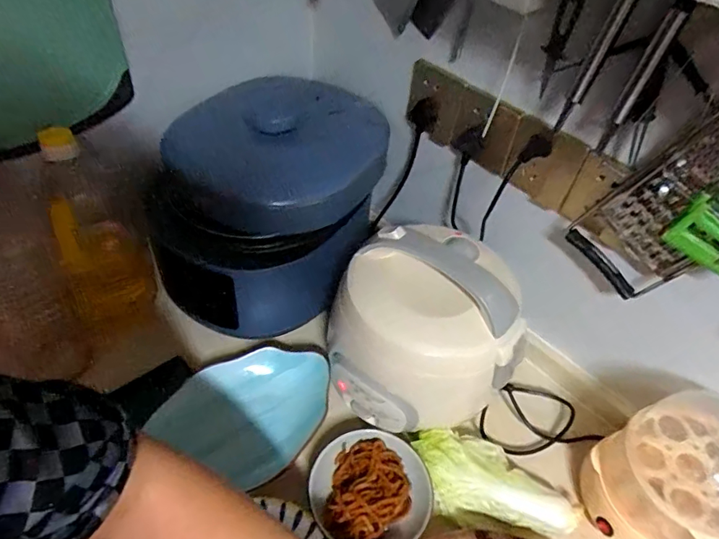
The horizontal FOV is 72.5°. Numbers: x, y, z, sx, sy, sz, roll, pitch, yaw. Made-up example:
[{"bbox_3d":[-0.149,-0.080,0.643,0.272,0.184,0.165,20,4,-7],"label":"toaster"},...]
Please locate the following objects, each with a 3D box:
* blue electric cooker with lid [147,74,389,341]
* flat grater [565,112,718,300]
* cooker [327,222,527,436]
[{"bbox_3d":[-0.106,-0.087,0.688,0.214,0.228,0.311,22,50,13],"label":"blue electric cooker with lid"},{"bbox_3d":[0.325,-0.064,0.471,0.115,0.261,0.030,44,55,2],"label":"flat grater"},{"bbox_3d":[0.076,0.080,0.606,0.217,0.191,0.195,-17,53,-19],"label":"cooker"}]

